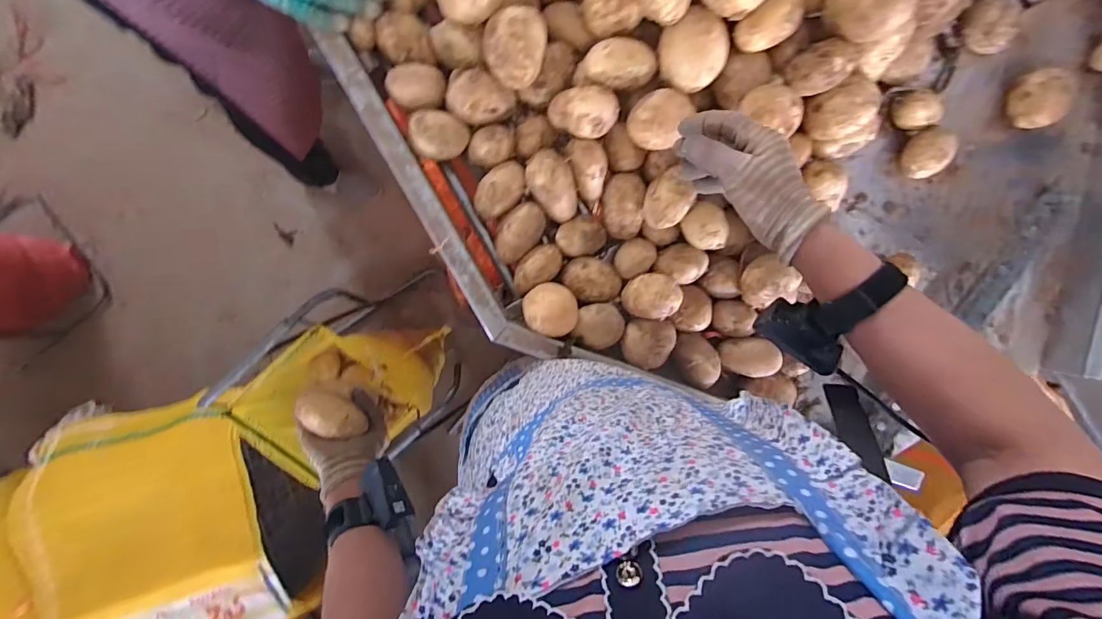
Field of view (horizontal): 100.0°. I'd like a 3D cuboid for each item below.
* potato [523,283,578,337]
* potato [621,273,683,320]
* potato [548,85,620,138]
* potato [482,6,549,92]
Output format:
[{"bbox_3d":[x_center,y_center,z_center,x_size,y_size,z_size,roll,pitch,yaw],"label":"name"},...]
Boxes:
[{"bbox_3d":[0.000,0.000,0.533,0.064,0.045,0.057,33,90,-3],"label":"potato"},{"bbox_3d":[0.120,-0.015,0.539,0.064,0.039,0.050,3,92,-2],"label":"potato"},{"bbox_3d":[0.036,-0.214,0.510,0.071,0.039,0.049,-2,92,-2],"label":"potato"},{"bbox_3d":[-0.039,-0.281,0.494,0.071,0.047,0.071,-13,127,-18],"label":"potato"}]

